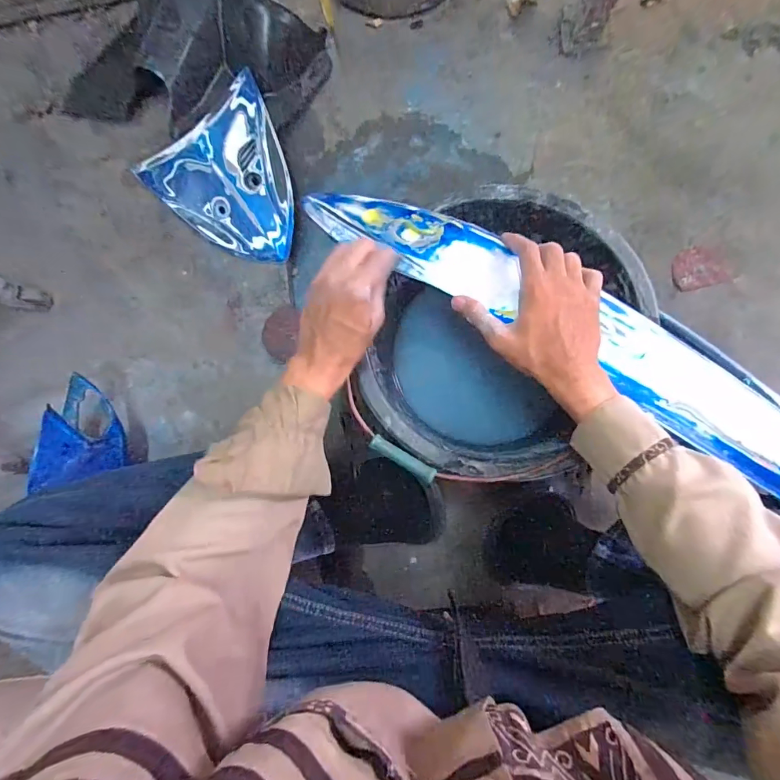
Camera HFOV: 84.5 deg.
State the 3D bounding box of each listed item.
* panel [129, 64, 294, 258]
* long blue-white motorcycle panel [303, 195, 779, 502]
[{"bbox_3d":[-0.265,-0.356,0.736,0.258,0.049,0.307,-37,81,-2],"label":"panel"},{"bbox_3d":[0.207,-0.066,0.465,0.677,0.065,0.109,30,87,6],"label":"long blue-white motorcycle panel"}]

